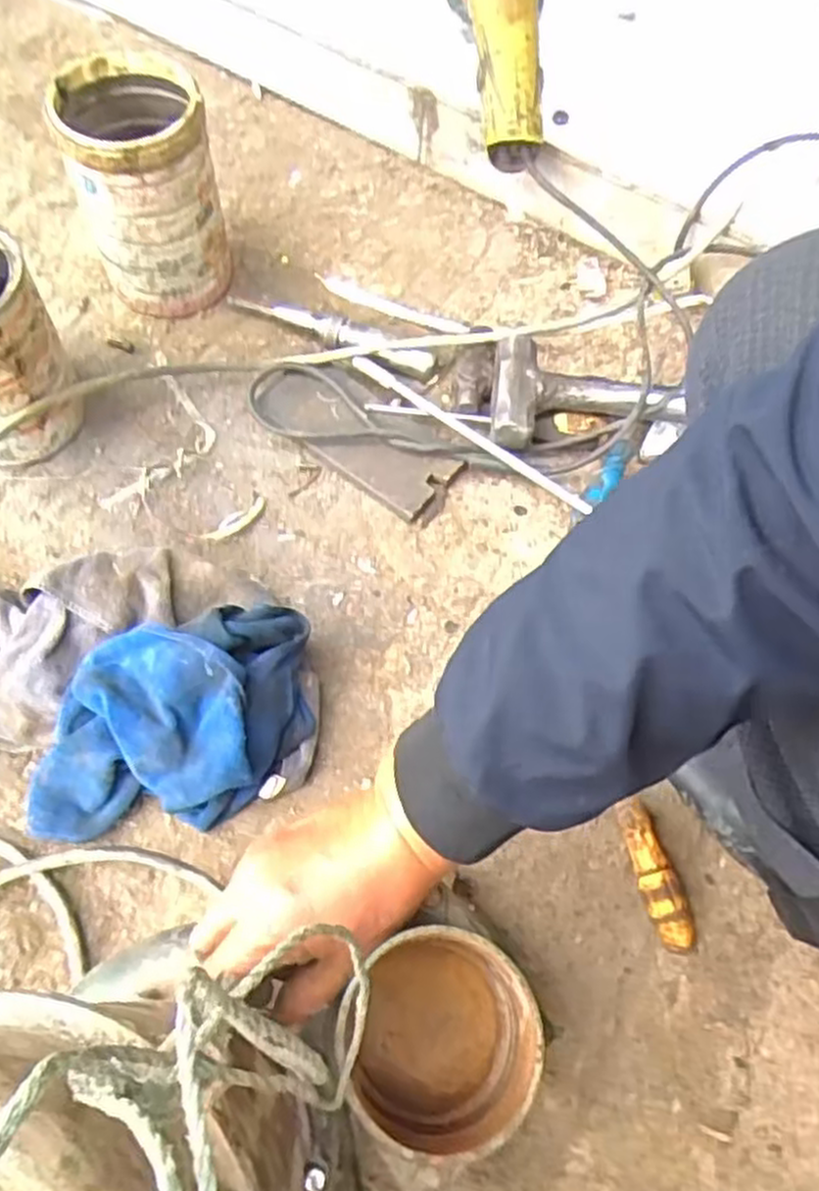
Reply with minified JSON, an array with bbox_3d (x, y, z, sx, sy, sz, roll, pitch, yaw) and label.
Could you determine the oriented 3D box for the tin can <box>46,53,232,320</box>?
[{"bbox_3d":[-0.252,-0.393,0.763,0.125,0.187,0.143,-13,65,-9],"label":"tin can"}]

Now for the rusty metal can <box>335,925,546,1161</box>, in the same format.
[{"bbox_3d":[0.013,0.239,0.427,0.092,0.139,0.090,1,65,-3],"label":"rusty metal can"}]

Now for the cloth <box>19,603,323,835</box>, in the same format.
[{"bbox_3d":[-0.179,0.088,0.580,0.202,0.106,0.146,-3,64,-5],"label":"cloth"}]

